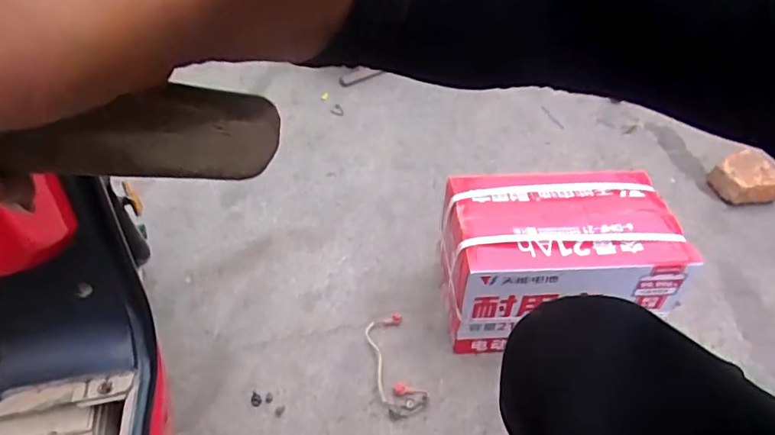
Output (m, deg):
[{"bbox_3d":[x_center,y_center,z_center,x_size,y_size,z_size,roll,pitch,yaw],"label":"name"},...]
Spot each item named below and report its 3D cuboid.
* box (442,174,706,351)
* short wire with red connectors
[{"bbox_3d":[0.247,0.073,0.812,0.310,0.222,0.181,0,40,-3],"label":"box"},{"bbox_3d":[0.010,0.221,0.791,0.064,0.019,0.164,-10,44,-12],"label":"short wire with red connectors"}]

